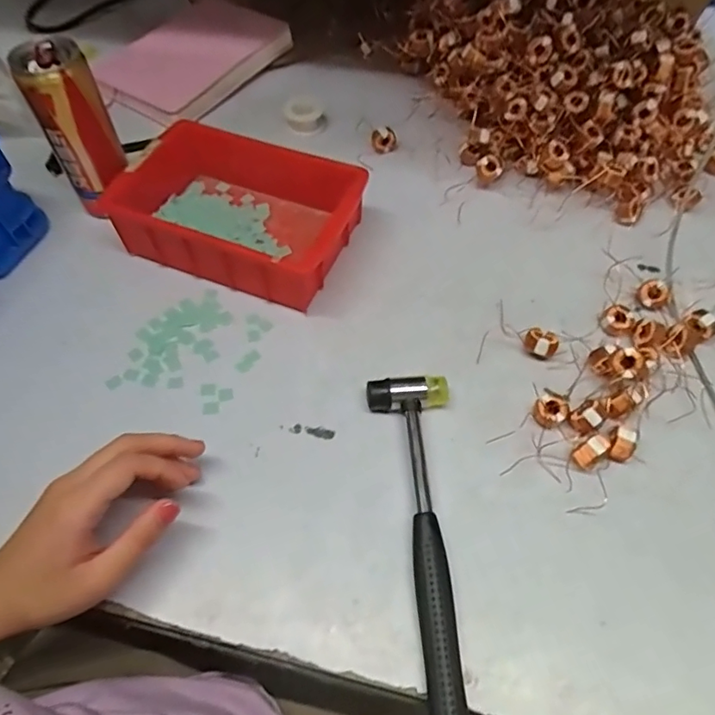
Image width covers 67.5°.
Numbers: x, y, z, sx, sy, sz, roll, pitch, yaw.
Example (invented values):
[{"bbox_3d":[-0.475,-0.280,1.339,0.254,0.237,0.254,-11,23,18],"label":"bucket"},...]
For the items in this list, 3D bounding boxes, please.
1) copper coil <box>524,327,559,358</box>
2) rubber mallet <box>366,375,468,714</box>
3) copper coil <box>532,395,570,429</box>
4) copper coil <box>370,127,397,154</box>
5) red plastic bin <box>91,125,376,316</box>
[{"bbox_3d":[0.150,-0.011,0.436,0.025,0.015,0.019,14,59,9],"label":"copper coil"},{"bbox_3d":[0.042,0.119,0.352,0.057,0.026,0.233,-2,58,-1],"label":"rubber mallet"},{"bbox_3d":[0.147,0.040,0.405,0.028,0.009,0.023,-19,60,-11],"label":"copper coil"},{"bbox_3d":[0.029,-0.235,0.581,0.027,0.022,0.013,-5,58,-3],"label":"copper coil"},{"bbox_3d":[-0.104,-0.129,0.494,0.204,0.073,0.137,22,61,13],"label":"red plastic bin"}]

